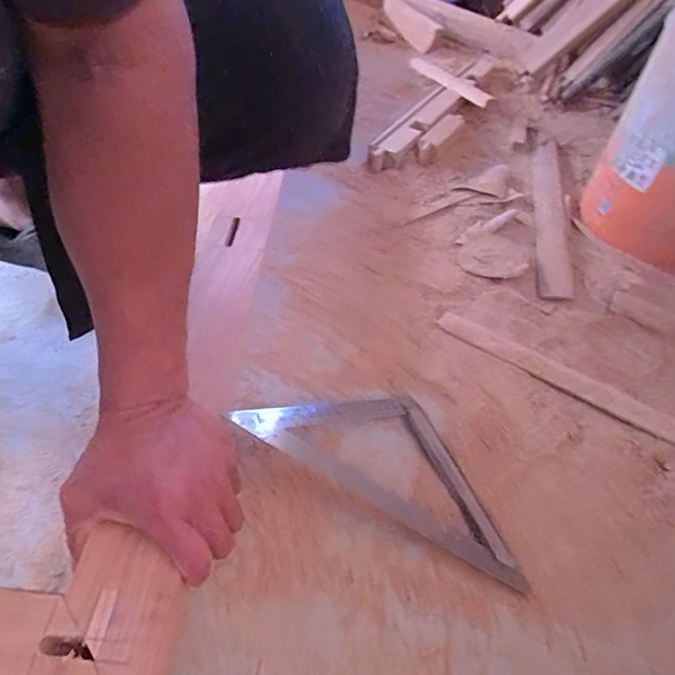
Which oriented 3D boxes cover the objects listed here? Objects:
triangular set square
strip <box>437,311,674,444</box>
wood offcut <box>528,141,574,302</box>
[{"bbox_3d":[0.054,0.111,0.486,0.296,0.011,0.123,27,51,17],"label":"triangular set square"},{"bbox_3d":[0.305,0.064,0.554,0.406,0.012,0.044,30,52,20],"label":"strip"},{"bbox_3d":[0.359,-0.217,0.834,0.057,0.016,0.491,13,48,6],"label":"wood offcut"}]

